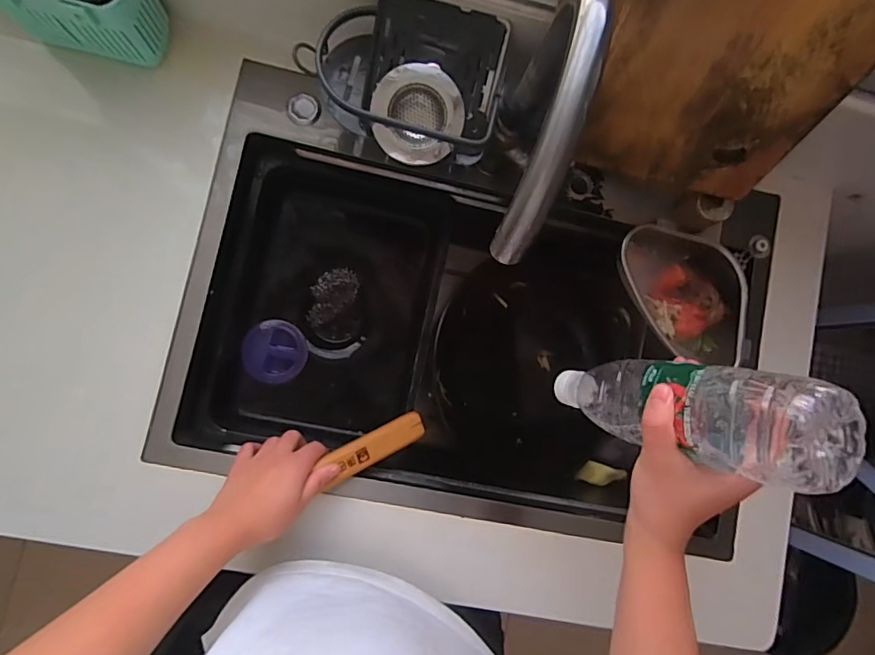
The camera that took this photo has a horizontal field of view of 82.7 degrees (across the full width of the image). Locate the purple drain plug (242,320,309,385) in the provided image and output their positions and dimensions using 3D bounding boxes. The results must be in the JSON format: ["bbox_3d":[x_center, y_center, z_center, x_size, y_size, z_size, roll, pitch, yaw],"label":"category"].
[{"bbox_3d":[-0.214,0.033,0.661,0.077,0.025,0.081,0,86,-7],"label":"purple drain plug"}]

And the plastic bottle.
[{"bbox_3d":[0.168,0.059,0.361,0.063,0.216,0.063,14,84,-19],"label":"plastic bottle"}]

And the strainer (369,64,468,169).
[{"bbox_3d":[-0.019,-0.205,0.481,0.086,0.027,0.086,-1,109,-4],"label":"strainer"}]

